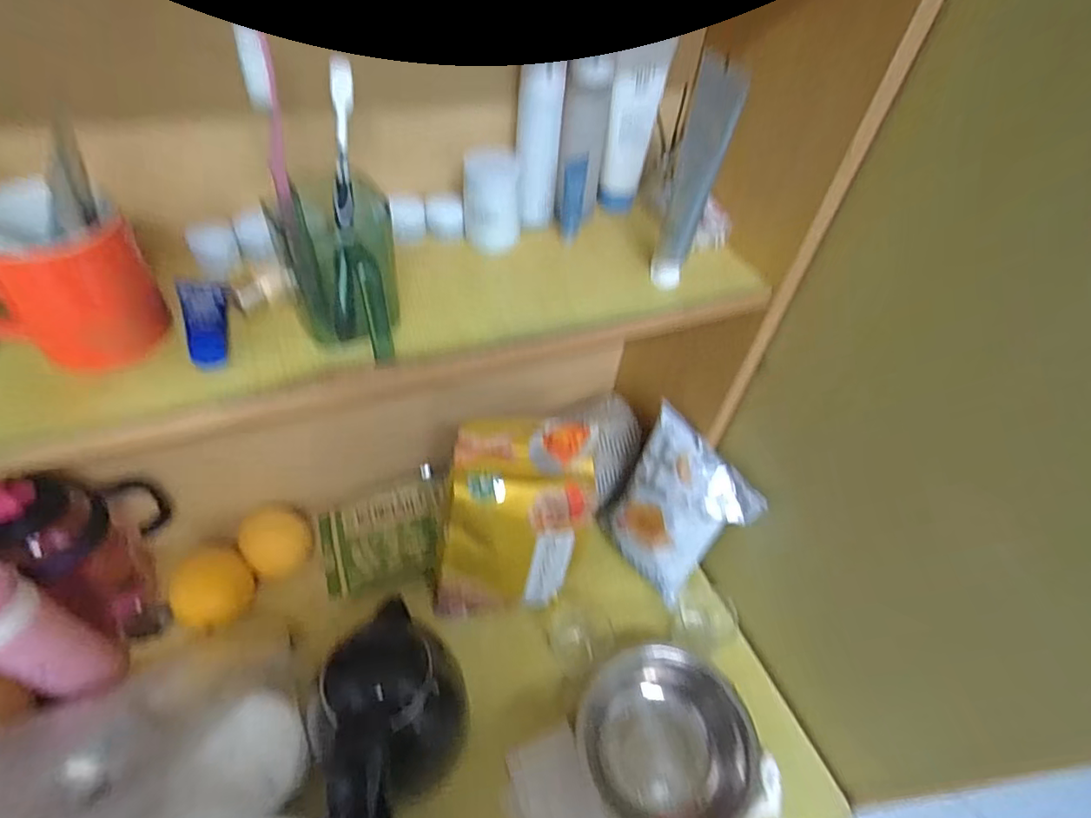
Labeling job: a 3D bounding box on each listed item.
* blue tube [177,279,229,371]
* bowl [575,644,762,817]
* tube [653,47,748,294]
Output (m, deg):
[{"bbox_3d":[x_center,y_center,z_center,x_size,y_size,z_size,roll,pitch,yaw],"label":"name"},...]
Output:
[{"bbox_3d":[-0.246,-0.062,0.402,0.027,0.021,0.084,-15,51,-19],"label":"blue tube"},{"bbox_3d":[0.132,0.370,0.636,0.194,0.080,0.176,7,48,0],"label":"bowl"},{"bbox_3d":[0.119,-0.180,0.451,0.024,0.180,0.041,-7,49,-12],"label":"tube"}]

